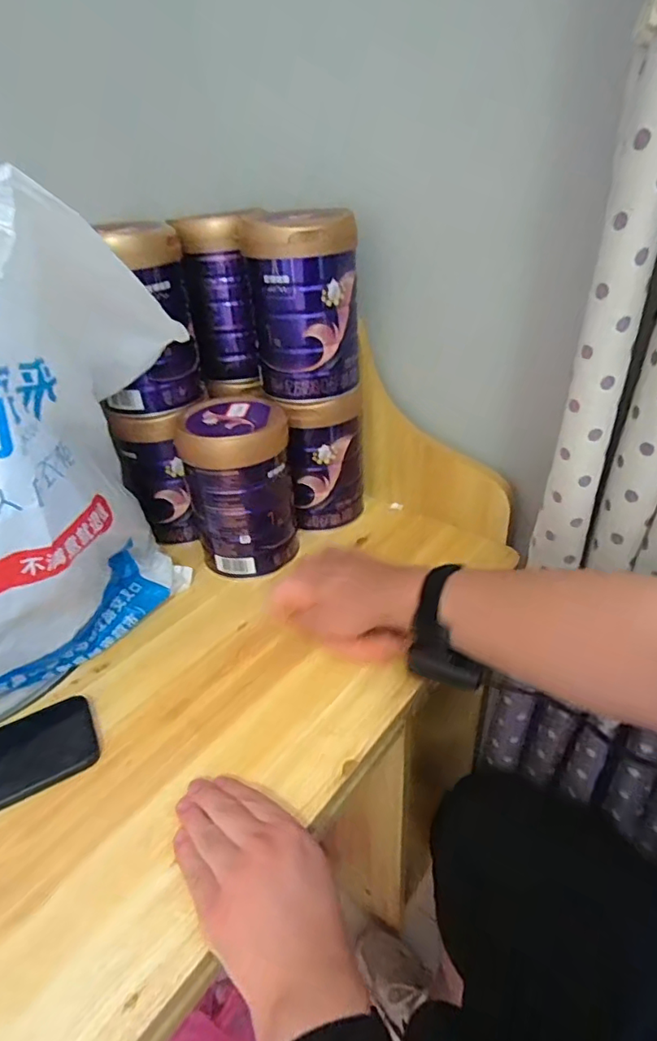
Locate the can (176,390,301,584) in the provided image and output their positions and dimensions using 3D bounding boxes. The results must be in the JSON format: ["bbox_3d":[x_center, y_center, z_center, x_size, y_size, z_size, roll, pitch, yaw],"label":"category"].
[{"bbox_3d":[-0.105,-0.043,0.679,0.121,0.185,0.143,-3,39,0],"label":"can"}]

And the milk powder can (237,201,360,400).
[{"bbox_3d":[-0.027,-0.257,0.643,0.120,0.186,0.112,-2,39,1],"label":"milk powder can"}]

